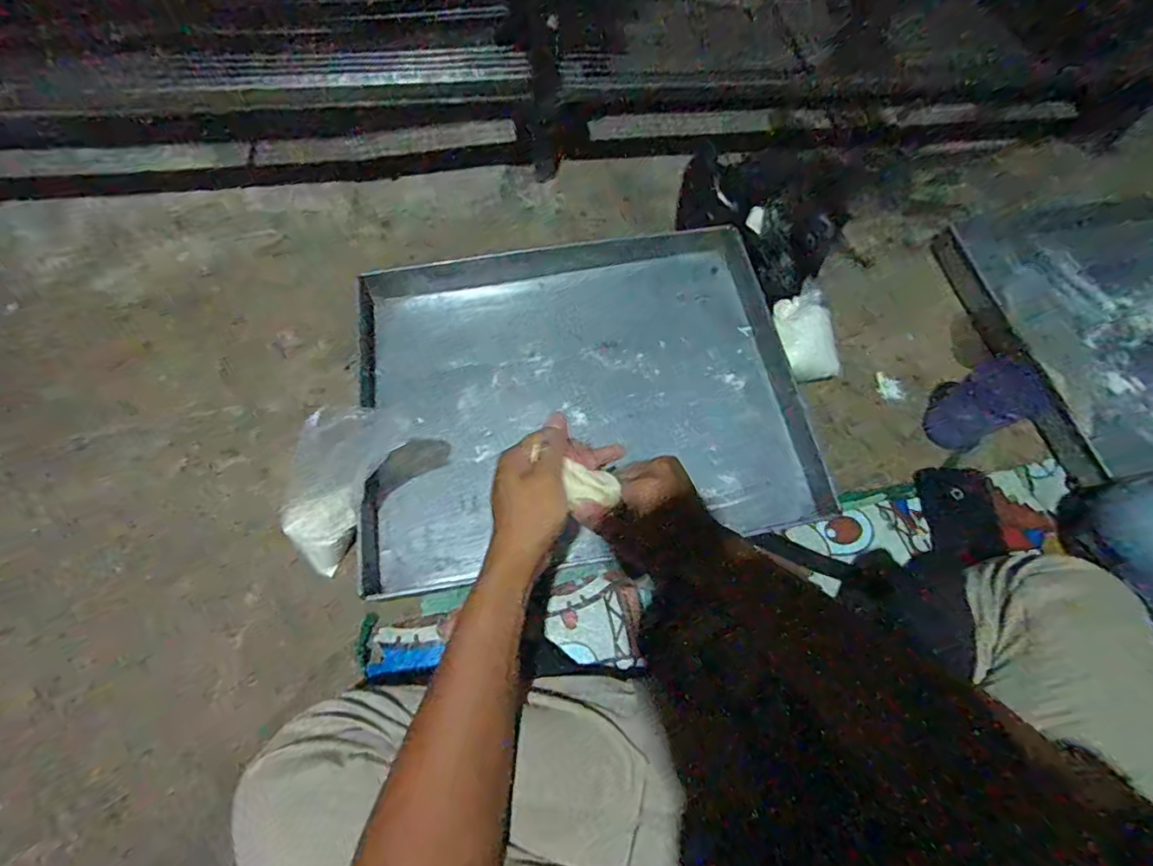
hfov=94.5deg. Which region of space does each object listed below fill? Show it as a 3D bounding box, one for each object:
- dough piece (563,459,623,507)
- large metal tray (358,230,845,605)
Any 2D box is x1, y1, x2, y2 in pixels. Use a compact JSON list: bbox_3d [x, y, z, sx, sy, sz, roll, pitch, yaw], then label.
[{"bbox_3d":[0.012,0.042,0.432,0.040,0.010,0.033,5,66,0],"label":"dough piece"},{"bbox_3d":[0.002,-0.063,0.664,0.518,0.054,0.429,-10,67,-6],"label":"large metal tray"}]

